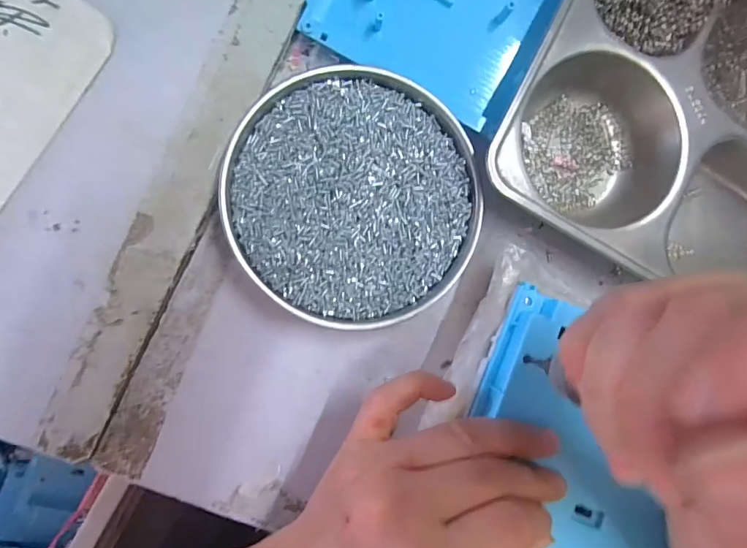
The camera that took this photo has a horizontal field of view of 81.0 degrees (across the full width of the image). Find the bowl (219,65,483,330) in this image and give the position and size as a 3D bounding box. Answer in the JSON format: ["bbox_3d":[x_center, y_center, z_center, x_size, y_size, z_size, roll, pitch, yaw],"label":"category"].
[{"bbox_3d":[-0.009,-0.040,0.239,0.131,0.018,0.138,0,91,-9],"label":"bowl"}]

